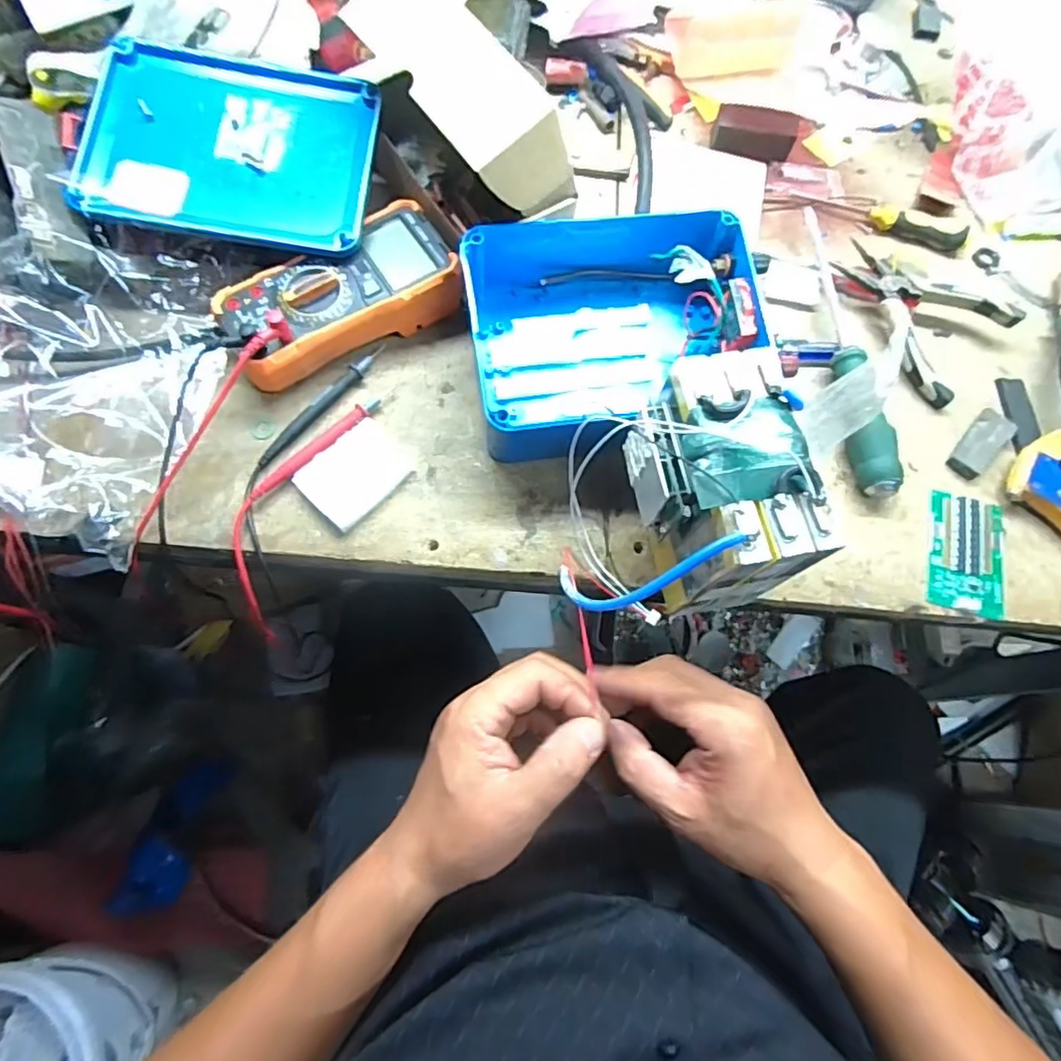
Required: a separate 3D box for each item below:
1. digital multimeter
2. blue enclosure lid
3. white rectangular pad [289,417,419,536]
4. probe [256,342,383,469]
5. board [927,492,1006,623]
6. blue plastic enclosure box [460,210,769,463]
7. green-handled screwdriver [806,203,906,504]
[{"bbox_3d":[-0.140,-0.175,0.445,0.171,0.042,0.084,-30,76,-11],"label":"digital multimeter"},{"bbox_3d":[-0.217,-0.281,0.437,0.195,0.021,0.154,7,80,-8],"label":"blue enclosure lid"},{"bbox_3d":[-0.124,-0.042,0.424,0.055,0.010,0.075,40,75,10],"label":"white rectangular pad"},{"bbox_3d":[-0.154,-0.095,0.439,0.014,0.010,0.124,38,75,9],"label":"probe"},{"bbox_3d":[0.319,0.016,0.431,0.056,0.005,0.089,15,72,2],"label":"board"},{"bbox_3d":[0.058,-0.149,0.430,0.202,0.073,0.159,-5,73,-4],"label":"blue plastic enclosure box"},{"bbox_3d":[0.252,-0.147,0.463,0.034,0.025,0.254,1,72,-2],"label":"green-handled screwdriver"}]

